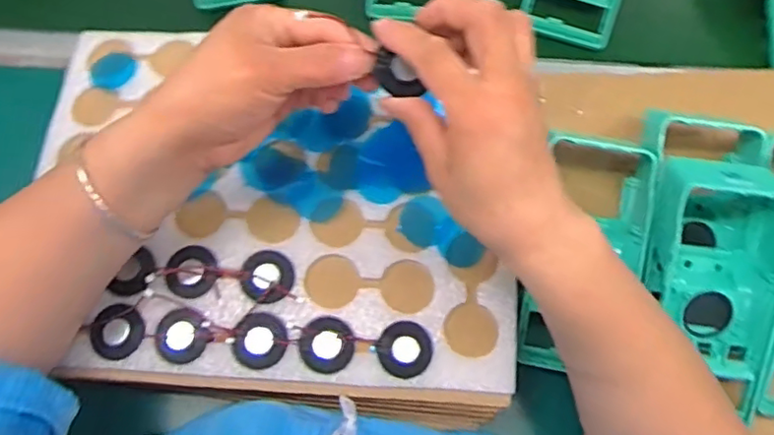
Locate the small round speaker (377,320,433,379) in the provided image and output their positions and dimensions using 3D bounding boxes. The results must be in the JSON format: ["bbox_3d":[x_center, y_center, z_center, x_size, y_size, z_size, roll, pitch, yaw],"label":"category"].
[{"bbox_3d":[0.011,0.082,0.377,0.033,0.004,0.033,0,70,-1],"label":"small round speaker"}]

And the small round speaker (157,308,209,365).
[{"bbox_3d":[-0.126,0.072,0.371,0.032,0.011,0.031,27,72,8],"label":"small round speaker"}]

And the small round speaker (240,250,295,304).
[{"bbox_3d":[-0.075,0.037,0.382,0.033,0.006,0.032,0,70,-1],"label":"small round speaker"}]

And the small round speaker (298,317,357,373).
[{"bbox_3d":[-0.037,0.078,0.373,0.031,0.004,0.033,0,70,-1],"label":"small round speaker"}]

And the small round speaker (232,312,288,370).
[{"bbox_3d":[-0.078,0.076,0.371,0.031,0.006,0.032,0,70,-1],"label":"small round speaker"}]

